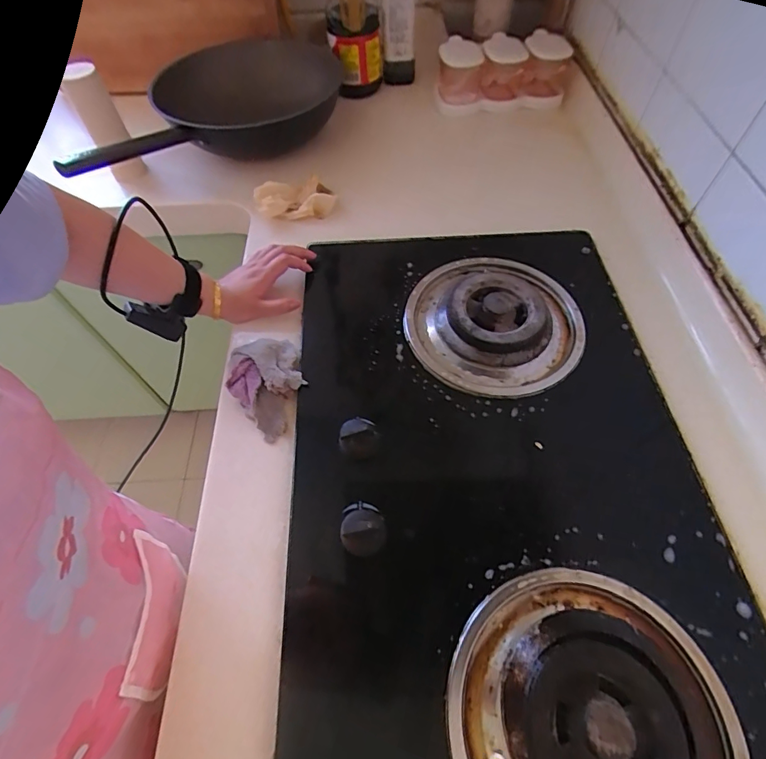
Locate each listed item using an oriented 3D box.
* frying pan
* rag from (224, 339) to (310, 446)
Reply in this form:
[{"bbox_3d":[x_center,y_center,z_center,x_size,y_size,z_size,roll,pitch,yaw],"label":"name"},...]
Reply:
[{"bbox_3d":[-0.341,-0.513,0.814,0.304,0.115,0.499,33,65,20],"label":"frying pan"},{"bbox_3d":[-0.133,0.002,0.501,0.086,0.037,0.126,-24,61,-13],"label":"rag"}]

